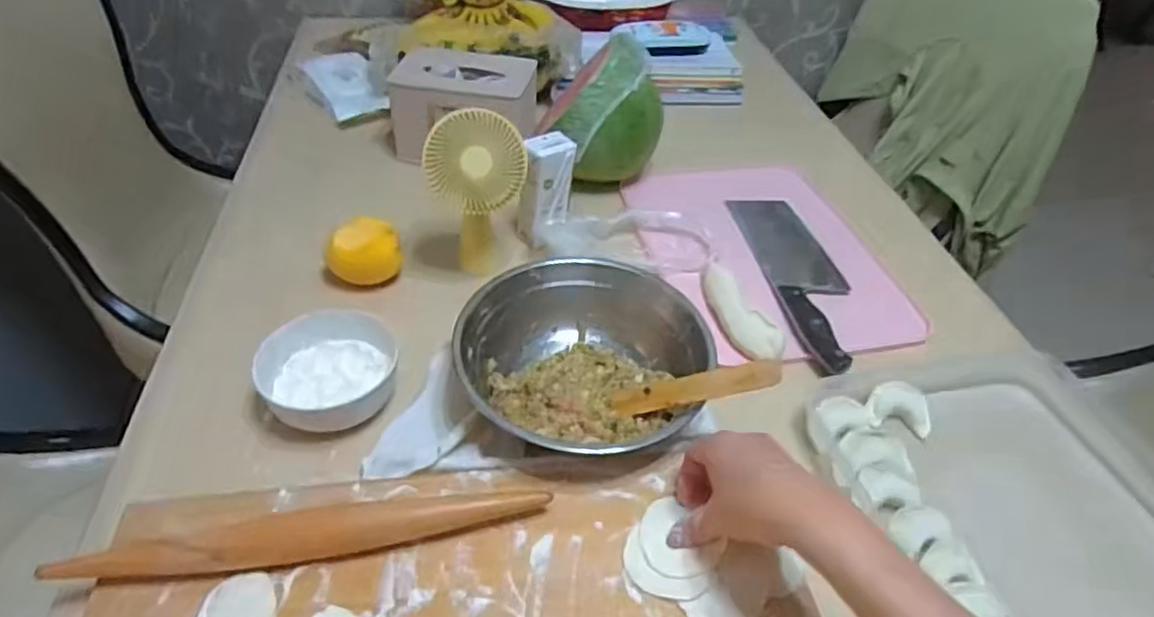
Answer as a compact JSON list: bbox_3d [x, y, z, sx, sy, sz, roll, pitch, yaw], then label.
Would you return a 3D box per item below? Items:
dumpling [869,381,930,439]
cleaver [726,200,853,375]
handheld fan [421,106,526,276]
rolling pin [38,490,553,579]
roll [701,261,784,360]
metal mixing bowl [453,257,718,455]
[{"bbox_3d":[0.277,0.083,0.580,0.046,0.020,0.047,11,42,6],"label":"dumpling"},{"bbox_3d":[0.237,-0.036,0.704,0.079,0.019,0.279,-1,42,-7],"label":"cleaver"},{"bbox_3d":[-0.095,-0.105,0.645,0.090,0.168,0.037,-11,45,-18],"label":"handheld fan"},{"bbox_3d":[-0.173,0.149,0.444,0.300,0.037,0.034,-9,46,-14],"label":"rolling pin"},{"bbox_3d":[0.153,-0.007,0.656,0.043,0.031,0.144,-5,45,-10],"label":"roll"},{"bbox_3d":[0.001,0.043,0.549,0.195,0.073,0.172,18,45,13],"label":"metal mixing bowl"}]

